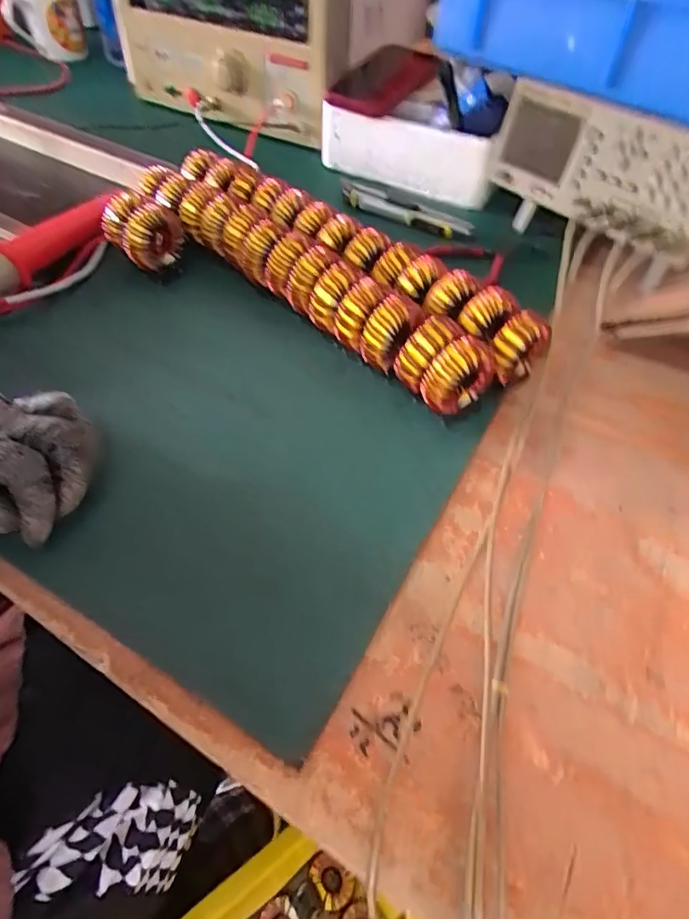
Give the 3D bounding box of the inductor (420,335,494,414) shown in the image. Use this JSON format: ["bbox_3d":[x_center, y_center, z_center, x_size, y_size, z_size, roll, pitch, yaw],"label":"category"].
[{"bbox_3d":[0.073,-0.052,0.337,0.043,0.055,0.023,-24,54,-26],"label":"inductor"}]

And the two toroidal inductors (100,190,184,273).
[{"bbox_3d":[-0.171,-0.185,0.438,0.064,0.053,0.051,-11,50,-16],"label":"two toroidal inductors"}]

